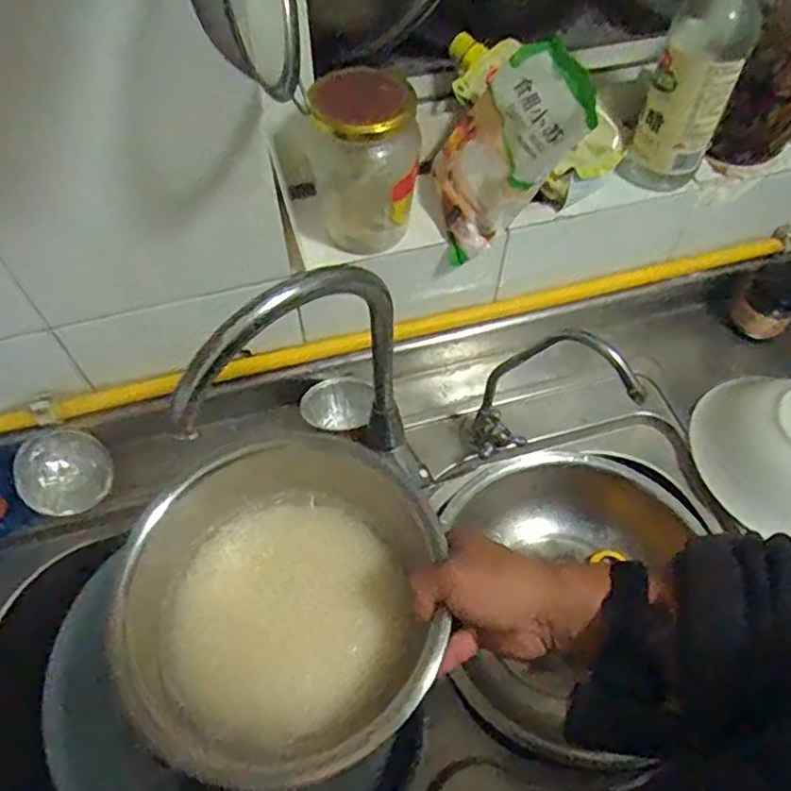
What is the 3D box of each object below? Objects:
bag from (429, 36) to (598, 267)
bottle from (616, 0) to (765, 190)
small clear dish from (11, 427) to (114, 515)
[{"bbox_3d":[0.090,-0.209,0.544,0.030,0.167,0.105,-9,67,-48],"label":"bag"},{"bbox_3d":[0.255,-0.274,0.539,0.066,0.213,0.057,24,61,14],"label":"bottle"},{"bbox_3d":[-0.312,0.069,0.611,0.077,0.036,0.077,-2,95,-25],"label":"small clear dish"}]

